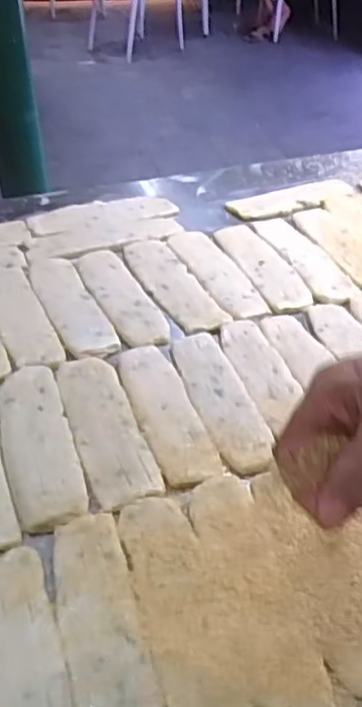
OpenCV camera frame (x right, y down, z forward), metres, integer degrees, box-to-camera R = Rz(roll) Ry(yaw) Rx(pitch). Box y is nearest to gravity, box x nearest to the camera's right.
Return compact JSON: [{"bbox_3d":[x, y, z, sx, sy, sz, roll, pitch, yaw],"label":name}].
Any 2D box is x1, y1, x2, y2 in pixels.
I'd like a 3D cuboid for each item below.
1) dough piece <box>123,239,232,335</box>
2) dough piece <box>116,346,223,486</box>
[{"bbox_3d":[-0.013,-0.083,0.779,0.063,0.009,0.193,-15,42,-19],"label":"dough piece"},{"bbox_3d":[-0.015,0.047,0.606,0.053,0.014,0.172,-12,41,-15],"label":"dough piece"}]

